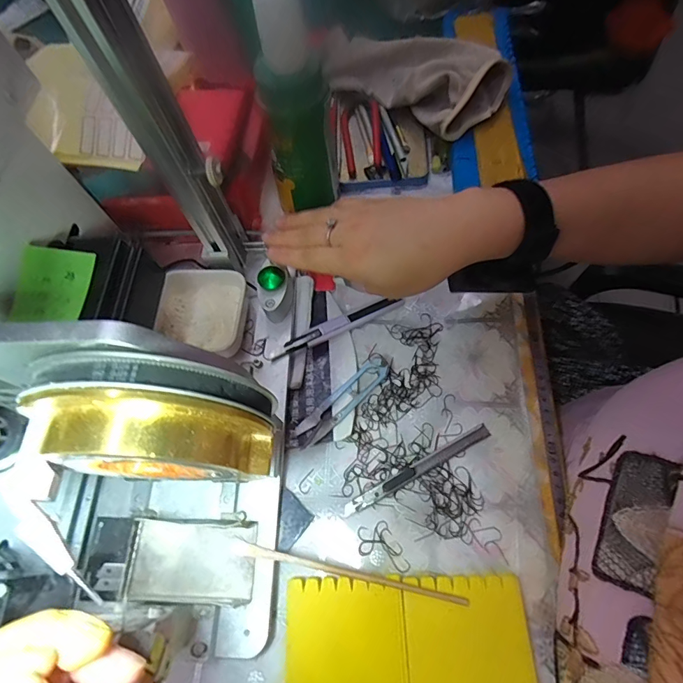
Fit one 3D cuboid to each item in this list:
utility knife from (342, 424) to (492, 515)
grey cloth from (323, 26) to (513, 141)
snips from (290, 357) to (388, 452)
[{"bbox_3d":[0.060,0.101,0.331,0.131,0.006,0.011,-27,65,-7],"label":"utility knife"},{"bbox_3d":[0.075,-0.323,0.497,0.253,0.072,0.102,38,74,20],"label":"grey cloth"},{"bbox_3d":[0.000,0.050,0.355,0.096,0.017,0.022,-41,68,-13],"label":"snips"}]

